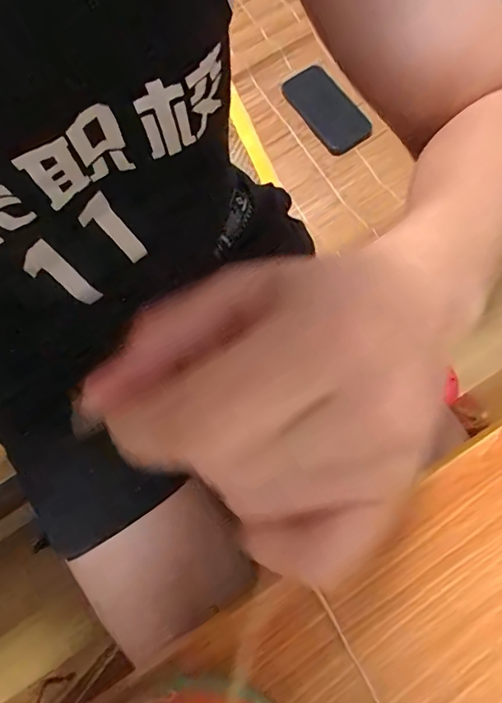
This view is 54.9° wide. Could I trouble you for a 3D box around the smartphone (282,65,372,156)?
[{"bbox_3d":[0.115,-0.374,0.747,0.071,0.015,0.149,-39,82,14],"label":"smartphone"}]

